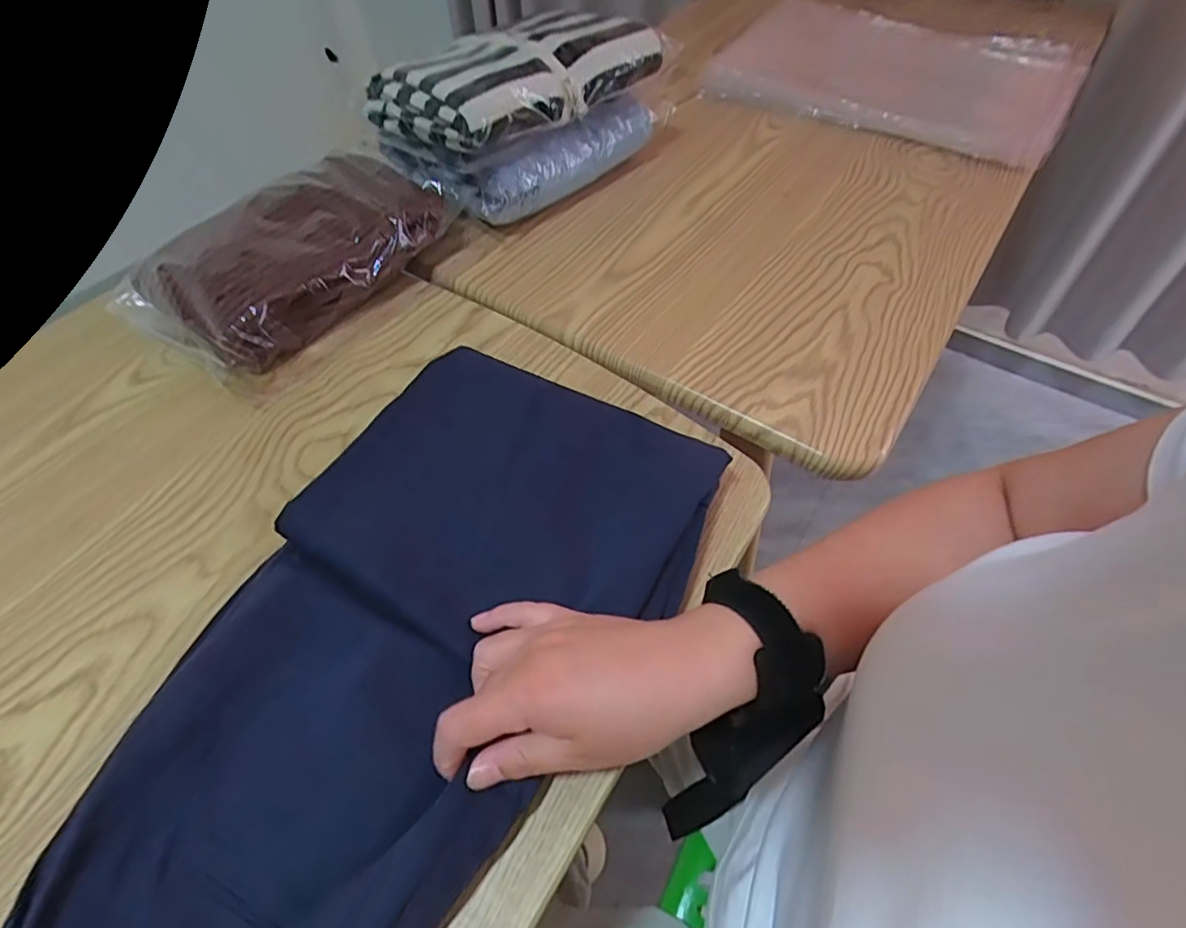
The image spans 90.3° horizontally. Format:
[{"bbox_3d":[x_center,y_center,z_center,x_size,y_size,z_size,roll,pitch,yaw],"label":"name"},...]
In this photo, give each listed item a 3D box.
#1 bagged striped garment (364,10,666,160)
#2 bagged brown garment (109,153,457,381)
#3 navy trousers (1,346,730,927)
[{"bbox_3d":[-0.075,-0.381,0.577,0.176,0.054,0.262,36,61,24],"label":"bagged striped garment"},{"bbox_3d":[-0.257,-0.183,0.515,0.156,0.065,0.257,30,59,20],"label":"bagged brown garment"},{"bbox_3d":[-0.107,0.100,0.314,0.217,0.023,0.420,24,56,17],"label":"navy trousers"}]

